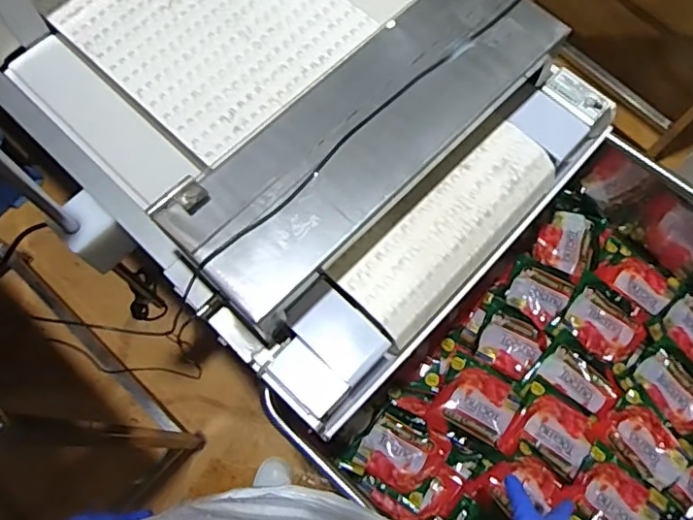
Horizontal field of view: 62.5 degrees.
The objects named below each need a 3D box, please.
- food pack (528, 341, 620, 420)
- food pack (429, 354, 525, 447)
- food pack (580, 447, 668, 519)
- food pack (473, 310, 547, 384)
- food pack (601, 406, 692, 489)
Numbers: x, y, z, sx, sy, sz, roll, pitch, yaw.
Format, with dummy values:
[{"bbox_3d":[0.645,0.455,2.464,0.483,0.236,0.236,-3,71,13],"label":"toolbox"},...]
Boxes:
[{"bbox_3d":[0.376,0.197,0.934,0.130,0.013,0.081,33,74,10],"label":"food pack"},{"bbox_3d":[0.215,0.227,0.932,0.120,0.018,0.110,29,74,9],"label":"food pack"},{"bbox_3d":[0.412,0.369,0.866,0.124,0.012,0.101,36,75,11],"label":"food pack"},{"bbox_3d":[0.276,0.144,0.960,0.098,0.018,0.095,30,74,9],"label":"food pack"},{"bbox_3d":[0.471,0.289,0.890,0.083,0.022,0.124,-43,77,-13],"label":"food pack"}]

